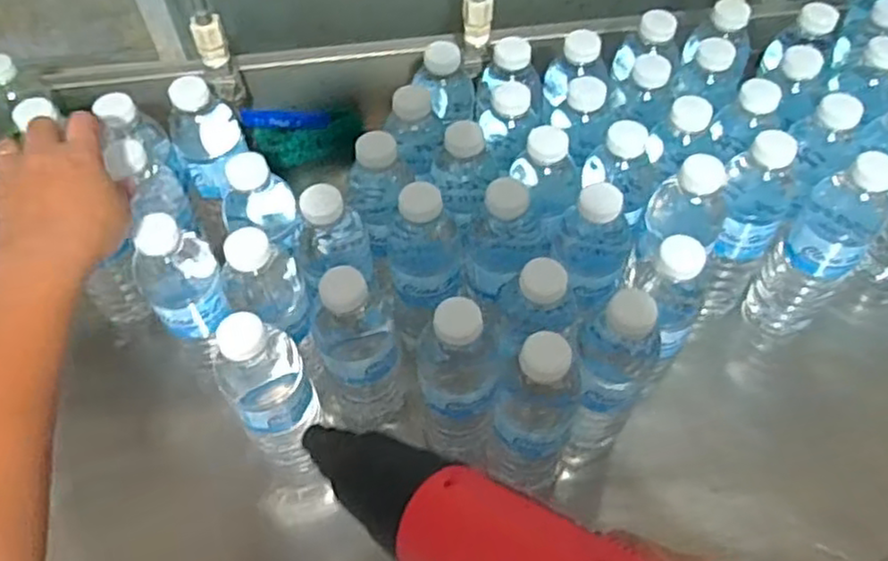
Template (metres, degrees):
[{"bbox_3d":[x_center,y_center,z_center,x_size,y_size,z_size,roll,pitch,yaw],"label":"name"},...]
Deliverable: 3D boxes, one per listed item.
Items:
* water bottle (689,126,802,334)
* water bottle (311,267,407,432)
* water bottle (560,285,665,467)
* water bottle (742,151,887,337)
[{"bbox_3d":[0.259,-0.040,0.606,0.057,0.207,0.058,21,57,15],"label":"water bottle"},{"bbox_3d":[-0.067,0.052,0.556,0.061,0.208,0.064,-11,55,-7],"label":"water bottle"},{"bbox_3d":[0.124,0.074,0.538,0.058,0.205,0.065,22,58,15],"label":"water bottle"},{"bbox_3d":[0.316,-0.026,0.596,0.061,0.210,0.055,37,63,24],"label":"water bottle"}]

